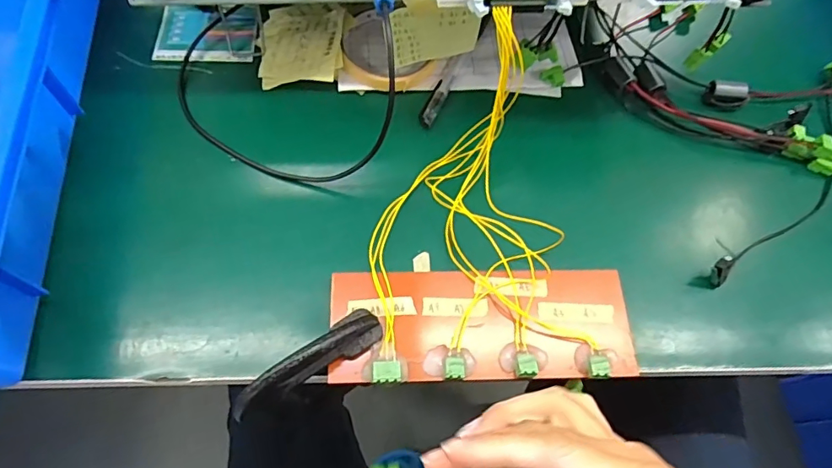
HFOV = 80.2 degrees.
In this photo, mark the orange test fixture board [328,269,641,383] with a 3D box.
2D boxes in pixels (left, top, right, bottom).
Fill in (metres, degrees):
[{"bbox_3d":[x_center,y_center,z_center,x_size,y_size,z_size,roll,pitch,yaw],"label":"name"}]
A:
[{"bbox_3d":[0.044,0.056,0.322,0.193,0.021,0.072,0,65,-3],"label":"orange test fixture board"}]

